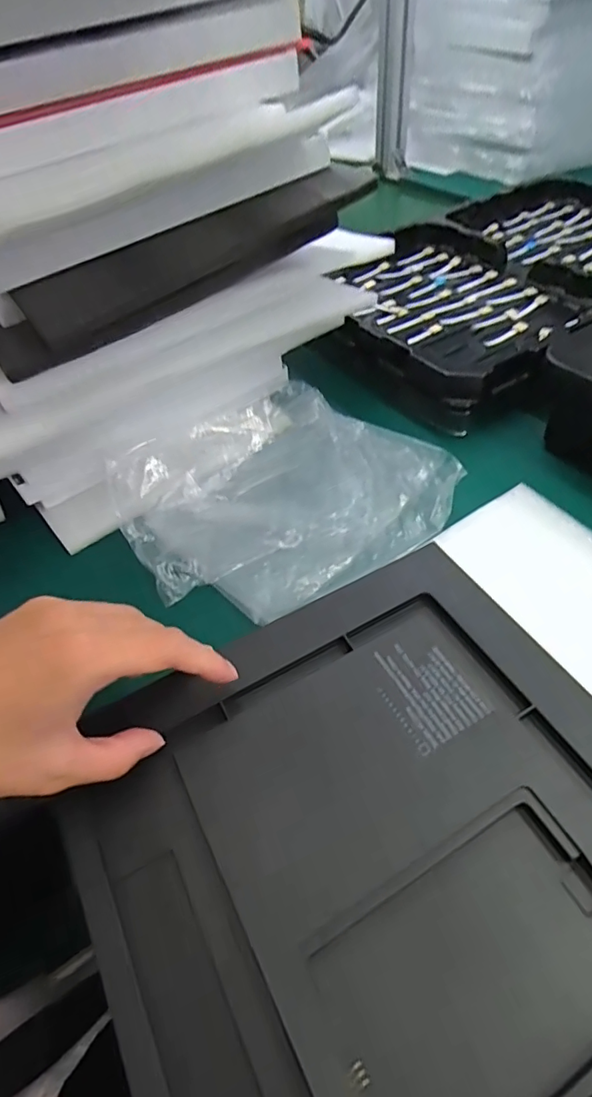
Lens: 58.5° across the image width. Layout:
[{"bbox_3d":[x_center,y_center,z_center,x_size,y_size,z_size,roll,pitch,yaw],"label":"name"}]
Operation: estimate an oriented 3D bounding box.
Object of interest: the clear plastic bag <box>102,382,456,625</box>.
[{"bbox_3d":[-0.015,-0.045,0.403,0.222,0.030,0.195,-29,53,-19],"label":"clear plastic bag"}]

